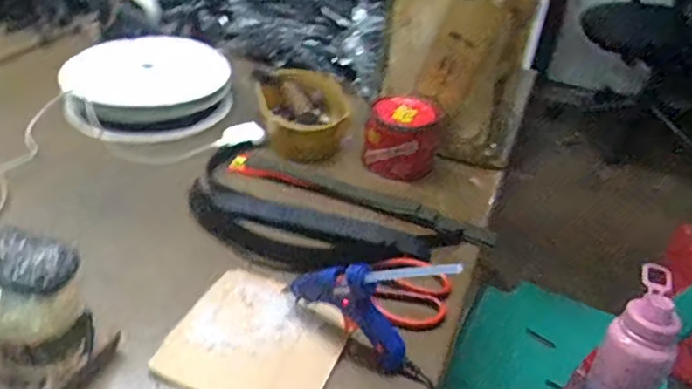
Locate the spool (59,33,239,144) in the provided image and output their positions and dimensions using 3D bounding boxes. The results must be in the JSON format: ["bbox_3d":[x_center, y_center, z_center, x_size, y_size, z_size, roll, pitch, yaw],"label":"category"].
[{"bbox_3d":[-0.318,-0.175,0.955,0.248,0.063,0.269,4,35,-3],"label":"spool"}]

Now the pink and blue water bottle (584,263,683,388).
[{"bbox_3d":[0.402,0.245,0.856,0.101,0.265,0.101,24,39,25],"label":"pink and blue water bottle"}]

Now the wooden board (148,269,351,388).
[{"bbox_3d":[-0.085,0.142,0.591,0.155,0.012,0.150,17,39,14],"label":"wooden board"}]

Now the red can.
[{"bbox_3d":[0.082,-0.083,0.861,0.102,0.089,0.094,4,35,-3],"label":"red can"}]

